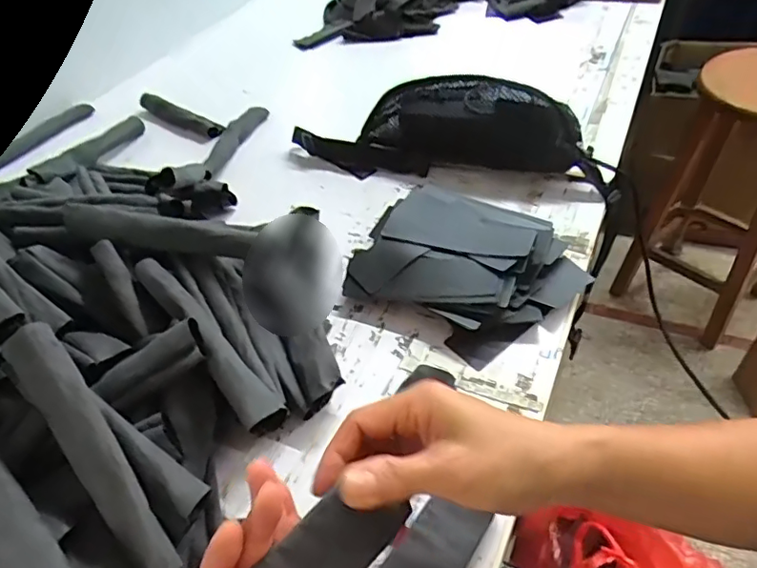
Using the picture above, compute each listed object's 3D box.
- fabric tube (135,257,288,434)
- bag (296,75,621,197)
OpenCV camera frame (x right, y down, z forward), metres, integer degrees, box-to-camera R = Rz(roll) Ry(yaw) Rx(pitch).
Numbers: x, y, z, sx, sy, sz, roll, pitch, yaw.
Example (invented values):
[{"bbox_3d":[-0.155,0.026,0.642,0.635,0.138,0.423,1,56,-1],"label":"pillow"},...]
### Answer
[{"bbox_3d":[-0.132,0.037,0.410,0.028,0.026,0.186,-31,52,-26],"label":"fabric tube"},{"bbox_3d":[0.085,-0.190,0.669,0.395,0.095,0.124,17,48,19],"label":"bag"}]

